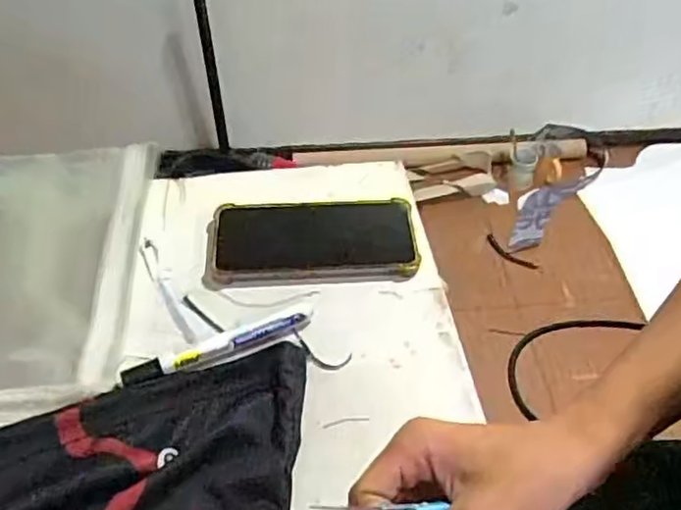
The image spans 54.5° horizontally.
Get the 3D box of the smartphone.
[{"bbox_3d":[-0.023,-0.013,0.545,0.170,0.013,0.086,0,47,-2],"label":"smartphone"}]

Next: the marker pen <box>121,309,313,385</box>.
[{"bbox_3d":[-0.085,0.067,0.471,0.136,0.012,0.018,-15,49,-15],"label":"marker pen"}]

